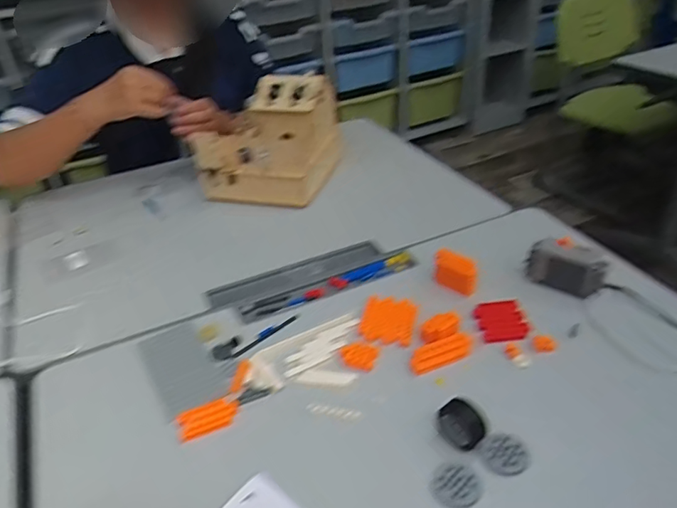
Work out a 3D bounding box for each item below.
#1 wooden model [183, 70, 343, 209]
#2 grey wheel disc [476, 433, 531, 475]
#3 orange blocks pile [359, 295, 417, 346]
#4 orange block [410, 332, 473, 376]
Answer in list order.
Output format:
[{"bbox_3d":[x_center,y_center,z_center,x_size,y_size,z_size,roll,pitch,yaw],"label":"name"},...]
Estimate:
[{"bbox_3d":[-0.112,-0.197,0.900,0.176,0.159,0.198,8,36,18],"label":"wooden model"},{"bbox_3d":[0.141,0.171,0.465,0.034,0.013,0.035,-3,34,2],"label":"grey wheel disc"},{"bbox_3d":[0.057,0.074,0.621,0.059,0.012,0.066,3,35,10],"label":"orange blocks pile"},{"bbox_3d":[0.109,0.103,0.574,0.072,0.022,0.020,-18,37,-19],"label":"orange block"}]

